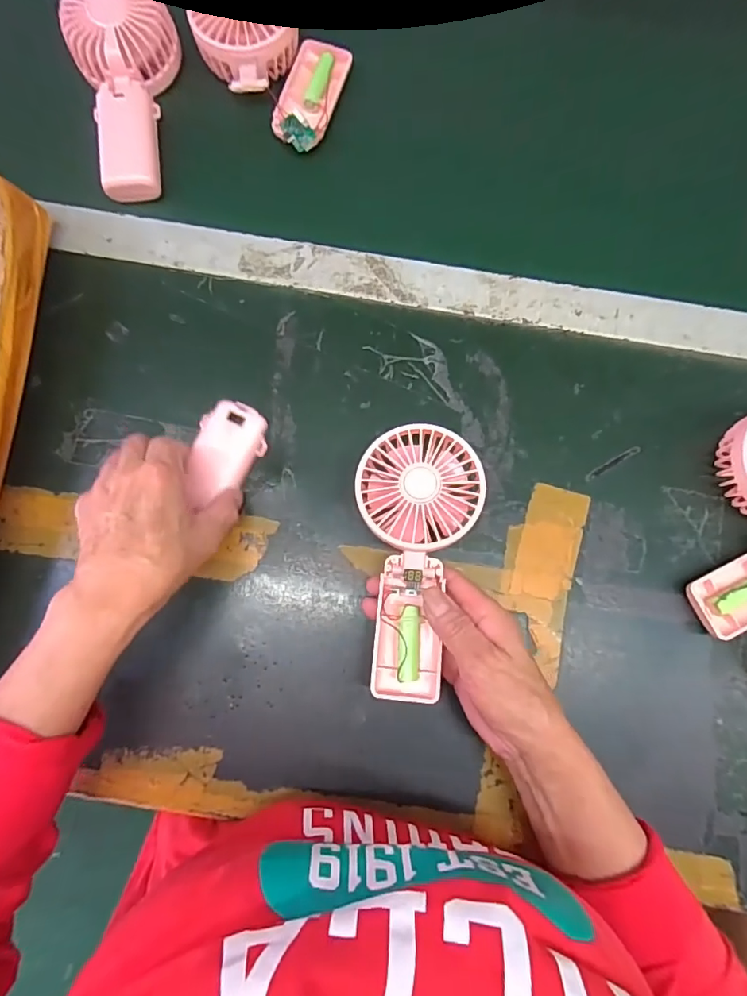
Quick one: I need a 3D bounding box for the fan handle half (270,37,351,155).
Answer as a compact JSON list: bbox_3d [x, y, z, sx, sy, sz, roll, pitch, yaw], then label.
[{"bbox_3d":[-0.054,-0.345,0.418,0.047,0.017,0.103,18,82,1],"label":"fan handle half"}]

